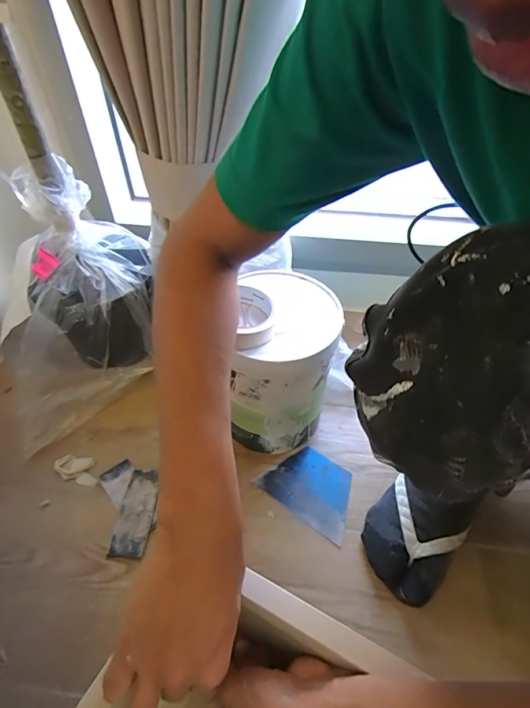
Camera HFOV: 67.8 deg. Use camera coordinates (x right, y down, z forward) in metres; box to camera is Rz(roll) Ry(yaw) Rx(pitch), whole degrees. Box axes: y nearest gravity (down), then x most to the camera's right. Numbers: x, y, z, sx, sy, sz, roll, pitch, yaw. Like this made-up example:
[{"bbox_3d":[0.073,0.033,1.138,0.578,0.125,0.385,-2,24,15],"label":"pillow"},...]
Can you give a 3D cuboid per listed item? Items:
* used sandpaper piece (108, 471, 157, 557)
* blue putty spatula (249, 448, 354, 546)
[{"bbox_3d":[-0.175,0.212,0.536,0.049,0.011,0.113,6,48,5],"label":"used sandpaper piece"},{"bbox_3d":[0.070,0.190,0.573,0.133,0.009,0.099,29,54,26],"label":"blue putty spatula"}]

